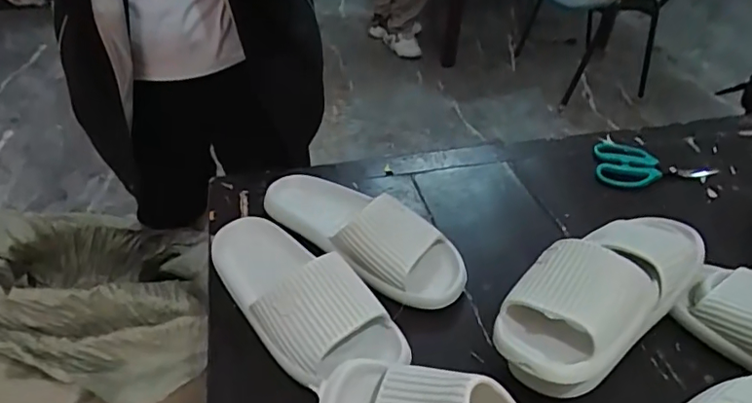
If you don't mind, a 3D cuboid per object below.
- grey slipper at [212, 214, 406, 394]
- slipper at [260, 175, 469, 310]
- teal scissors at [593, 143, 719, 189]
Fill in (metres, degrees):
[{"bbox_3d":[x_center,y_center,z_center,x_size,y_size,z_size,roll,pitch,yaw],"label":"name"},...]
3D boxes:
[{"bbox_3d":[-0.086,0.081,0.547,0.095,0.061,0.251,-32,52,-33],"label":"grey slipper"},{"bbox_3d":[-0.021,0.024,0.614,0.259,0.060,0.109,26,46,23],"label":"slipper"},{"bbox_3d":[0.382,-0.053,0.766,0.158,0.008,0.086,3,42,-1],"label":"teal scissors"}]

